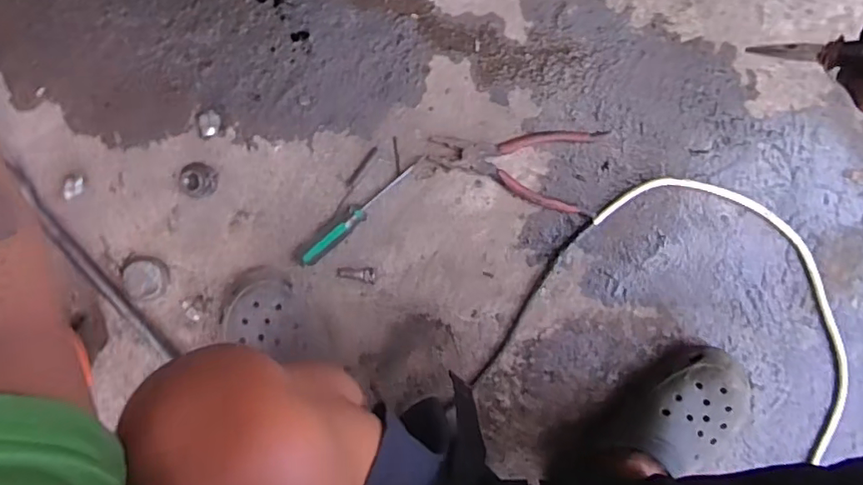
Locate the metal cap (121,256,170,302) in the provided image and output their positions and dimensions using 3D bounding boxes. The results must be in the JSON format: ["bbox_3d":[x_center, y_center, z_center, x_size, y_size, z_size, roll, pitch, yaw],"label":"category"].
[{"bbox_3d":[-0.330,0.042,0.664,0.051,0.011,0.048,0,99,1],"label":"metal cap"}]

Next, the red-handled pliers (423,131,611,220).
[{"bbox_3d":[0.092,-0.090,0.635,0.185,0.008,0.090,10,99,-1],"label":"red-handled pliers"}]

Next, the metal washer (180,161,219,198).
[{"bbox_3d":[-0.264,-0.070,0.650,0.042,0.013,0.039,0,99,1],"label":"metal washer"}]

